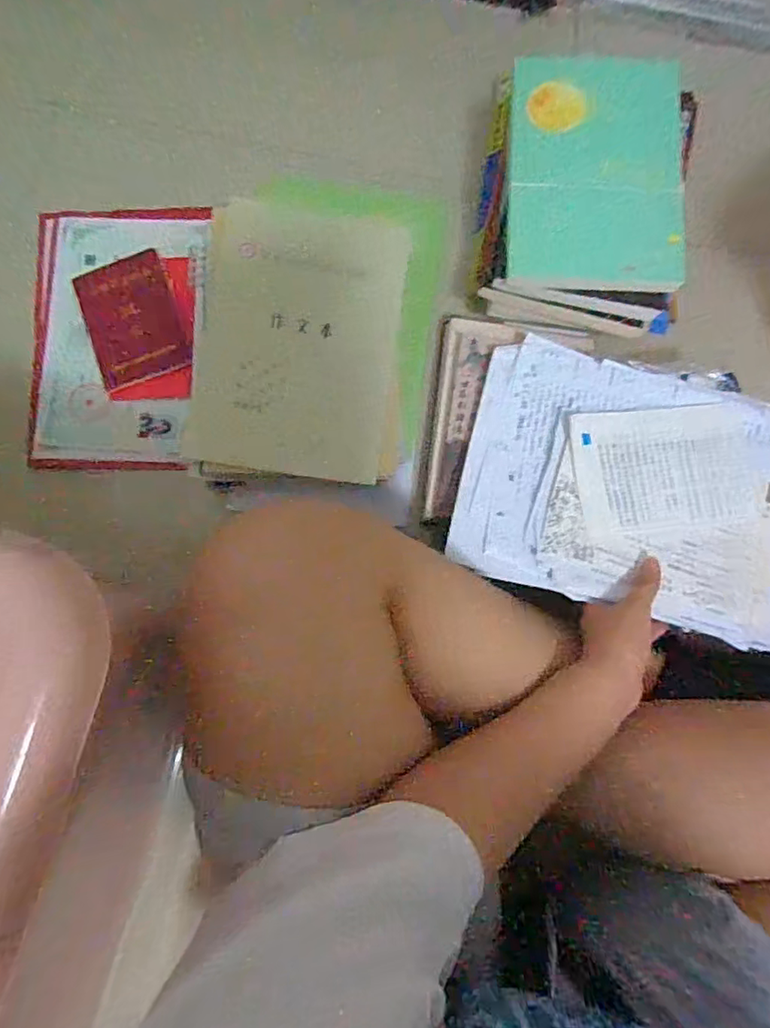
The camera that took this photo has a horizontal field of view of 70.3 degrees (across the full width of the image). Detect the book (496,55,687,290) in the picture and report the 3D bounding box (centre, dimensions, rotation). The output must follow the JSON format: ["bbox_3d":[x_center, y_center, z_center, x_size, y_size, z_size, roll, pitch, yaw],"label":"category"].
[{"bbox_3d":[0.183,-0.290,0.466,0.148,0.010,0.184,0,96,4],"label":"book"}]

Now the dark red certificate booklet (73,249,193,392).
[{"bbox_3d":[-0.261,-0.202,0.573,0.094,0.010,0.122,-21,93,-10],"label":"dark red certificate booklet"}]

